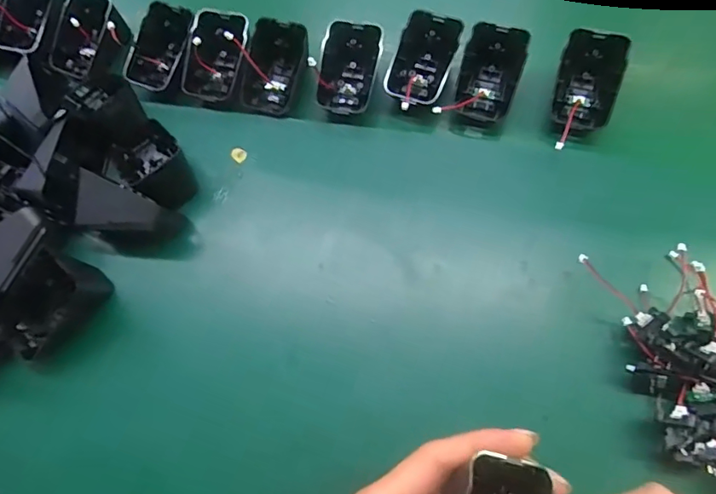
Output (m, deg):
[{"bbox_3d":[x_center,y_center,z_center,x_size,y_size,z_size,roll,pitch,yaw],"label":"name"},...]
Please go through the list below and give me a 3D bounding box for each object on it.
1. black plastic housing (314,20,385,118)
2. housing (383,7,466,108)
[{"bbox_3d":[-0.007,-0.137,0.376,0.045,0.025,0.068,12,99,-4],"label":"black plastic housing"},{"bbox_3d":[0.049,-0.143,0.374,0.044,0.021,0.067,23,96,-2],"label":"housing"}]

